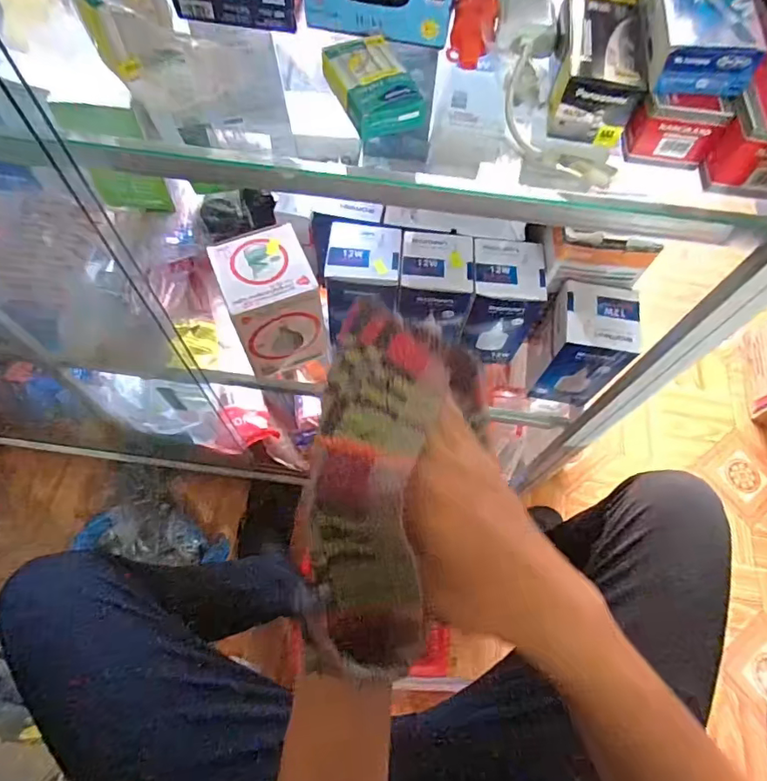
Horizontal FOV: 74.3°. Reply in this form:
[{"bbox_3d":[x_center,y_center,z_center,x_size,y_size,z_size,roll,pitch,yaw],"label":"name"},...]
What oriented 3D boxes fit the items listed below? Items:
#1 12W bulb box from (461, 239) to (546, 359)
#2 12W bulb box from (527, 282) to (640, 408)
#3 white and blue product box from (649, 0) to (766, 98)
[{"bbox_3d":[0.146,-0.109,0.653,0.089,0.145,0.094,13,65,3],"label":"12W bulb box"},{"bbox_3d":[0.244,-0.057,0.635,0.083,0.157,0.087,5,65,0],"label":"12W bulb box"},{"bbox_3d":[0.213,-0.262,0.346,0.059,0.033,0.137,9,65,1],"label":"white and blue product box"}]

